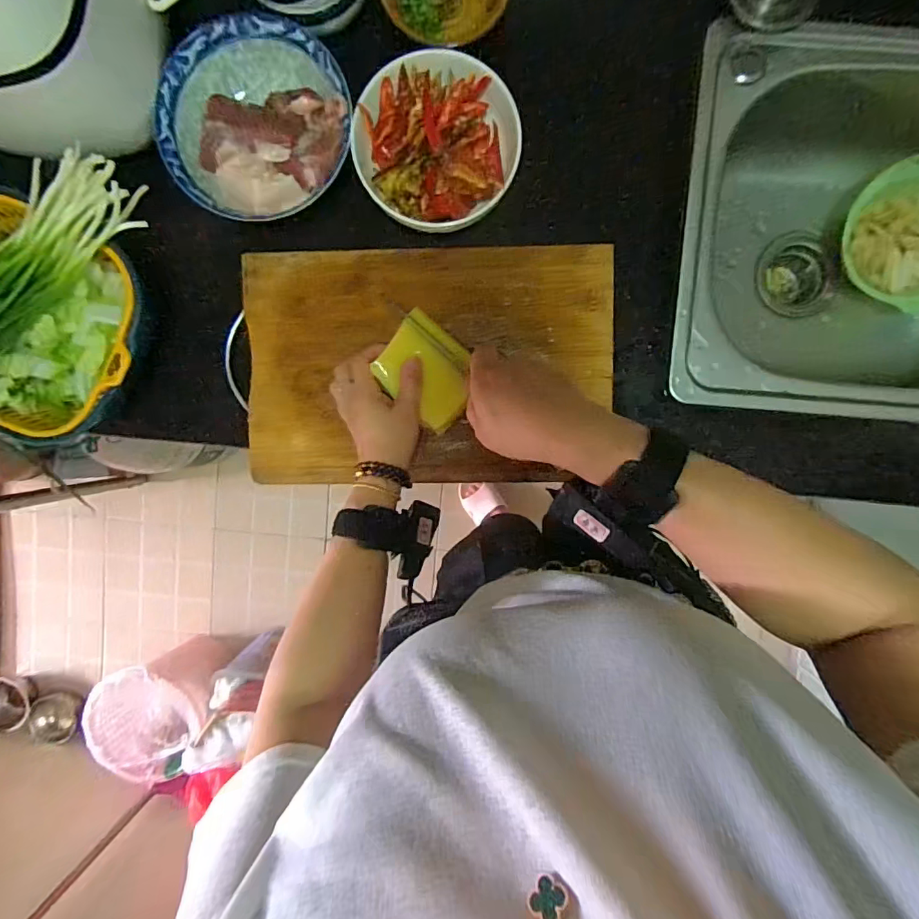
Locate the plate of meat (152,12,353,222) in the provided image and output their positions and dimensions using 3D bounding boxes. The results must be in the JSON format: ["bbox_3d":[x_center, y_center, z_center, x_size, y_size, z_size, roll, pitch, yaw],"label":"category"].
[{"bbox_3d":[-0.192,-0.322,0.469,0.173,0.045,0.169,0,94,1],"label":"plate of meat"}]

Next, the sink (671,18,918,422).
[{"bbox_3d":[0.448,-0.243,0.580,0.432,0.187,0.384,4,94,1],"label":"sink"}]

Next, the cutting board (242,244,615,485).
[{"bbox_3d":[-0.031,-0.095,0.500,0.369,0.015,0.237,-1,94,1],"label":"cutting board"}]

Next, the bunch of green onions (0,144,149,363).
[{"bbox_3d":[-0.419,-0.137,0.431,0.327,0.032,0.072,-43,92,3],"label":"bunch of green onions"}]

